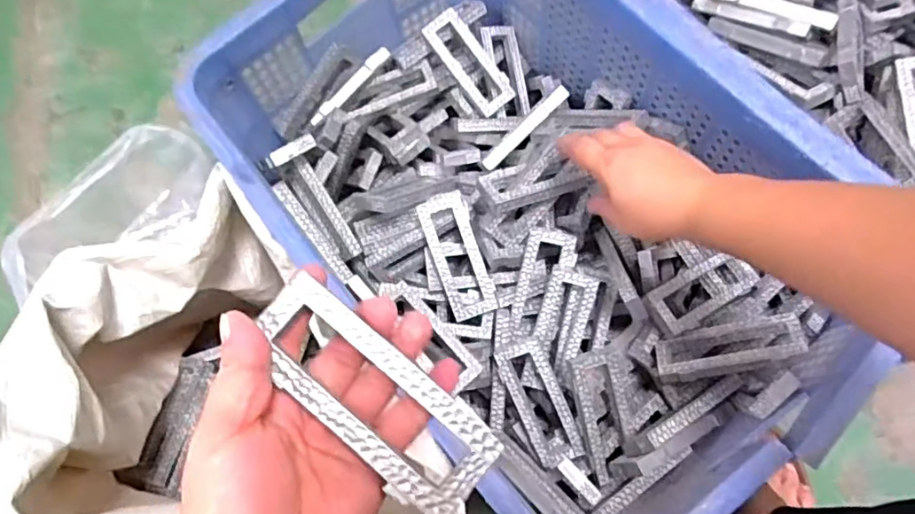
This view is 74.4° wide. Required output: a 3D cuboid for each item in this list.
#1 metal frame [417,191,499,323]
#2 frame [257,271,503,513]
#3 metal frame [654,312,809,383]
[{"bbox_3d":[0.001,-0.001,0.551,0.044,0.010,0.115,-19,97,-4],"label":"metal frame"},{"bbox_3d":[-0.035,0.055,0.249,0.112,0.004,0.043,45,78,7],"label":"frame"},{"bbox_3d":[0.220,0.074,0.493,0.111,0.025,0.036,-18,69,22],"label":"metal frame"}]

